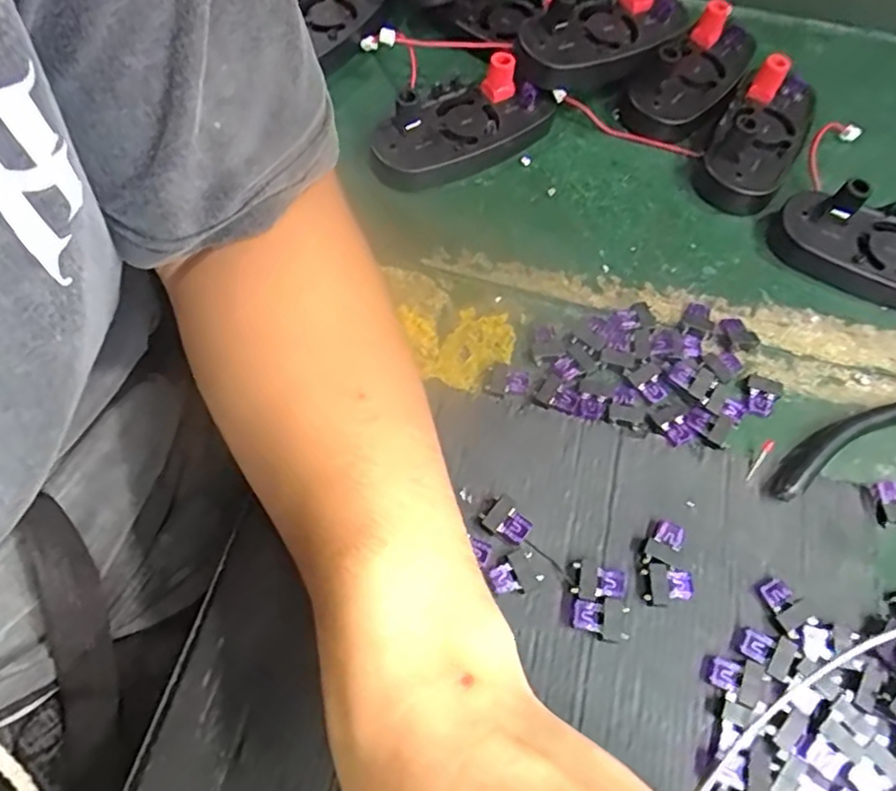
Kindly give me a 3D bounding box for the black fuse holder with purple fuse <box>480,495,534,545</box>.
[{"bbox_3d":[0.025,0.053,0.272,0.015,0.005,0.020,-40,70,-20],"label":"black fuse holder with purple fuse"}]

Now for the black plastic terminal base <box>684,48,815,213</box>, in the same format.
[{"bbox_3d":[0.181,-0.155,0.372,0.049,0.035,0.108,29,65,13],"label":"black plastic terminal base"}]

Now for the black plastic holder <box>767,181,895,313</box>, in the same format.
[{"bbox_3d":[0.230,-0.078,0.336,0.109,0.036,0.048,23,64,11],"label":"black plastic holder"}]

